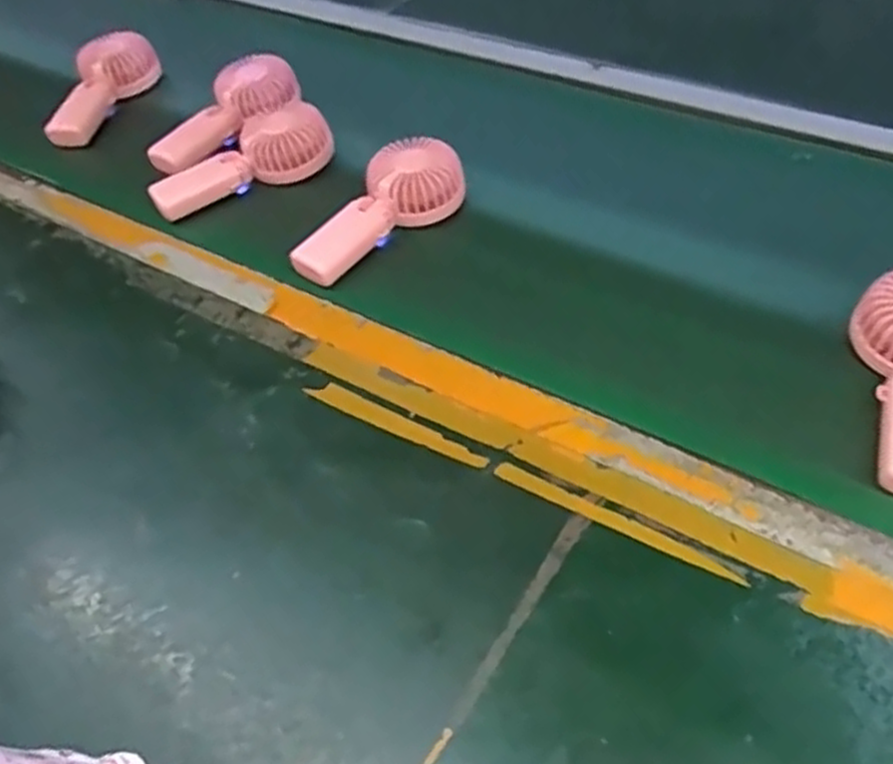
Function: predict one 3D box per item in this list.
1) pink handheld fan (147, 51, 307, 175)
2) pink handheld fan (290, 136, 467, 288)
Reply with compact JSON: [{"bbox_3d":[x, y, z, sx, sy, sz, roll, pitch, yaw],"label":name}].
[{"bbox_3d":[-0.240,-0.285,0.819,0.183,0.053,0.071,-43,58,-11],"label":"pink handheld fan"},{"bbox_3d":[-0.065,-0.158,0.692,0.176,0.048,0.078,-35,55,-23],"label":"pink handheld fan"}]

